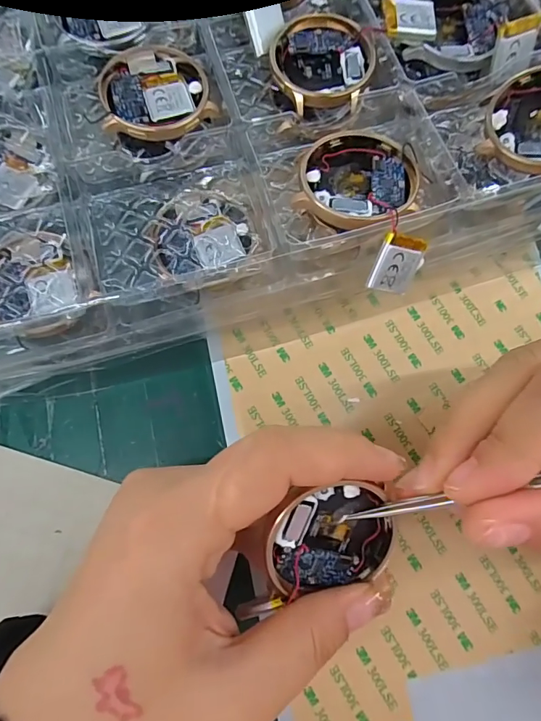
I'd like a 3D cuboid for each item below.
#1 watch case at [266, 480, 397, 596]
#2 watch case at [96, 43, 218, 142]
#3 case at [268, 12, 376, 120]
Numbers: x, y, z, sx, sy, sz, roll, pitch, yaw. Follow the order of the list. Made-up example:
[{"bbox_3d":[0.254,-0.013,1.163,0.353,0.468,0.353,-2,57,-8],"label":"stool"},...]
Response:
[{"bbox_3d":[0.021,0.057,0.143,0.046,0.013,0.033,-6,100,-25],"label":"watch case"},{"bbox_3d":[-0.048,-0.114,0.187,0.044,0.010,0.046,-11,79,-4],"label":"watch case"},{"bbox_3d":[0.022,-0.129,0.192,0.043,0.010,0.048,-3,78,-2],"label":"case"}]

